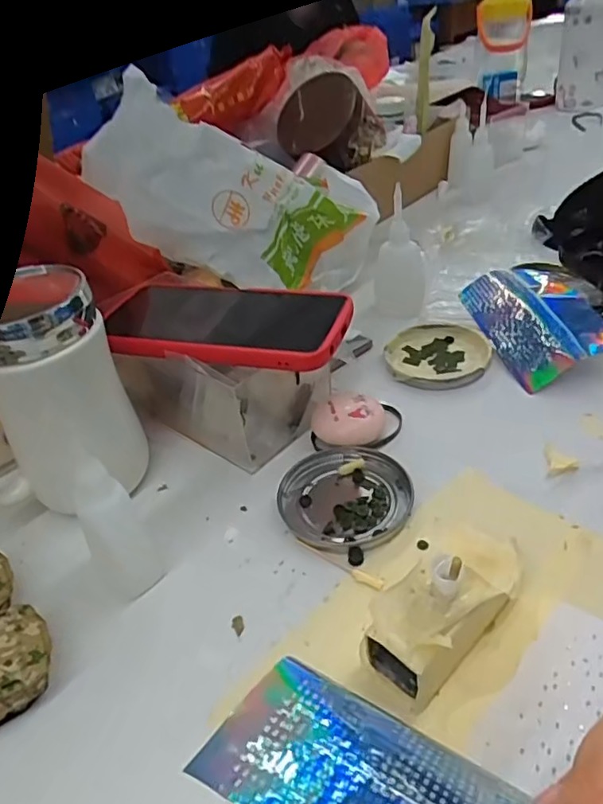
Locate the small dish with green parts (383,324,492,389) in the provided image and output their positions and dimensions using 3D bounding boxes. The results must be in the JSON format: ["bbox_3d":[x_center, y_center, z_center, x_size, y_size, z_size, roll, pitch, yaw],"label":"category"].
[{"bbox_3d":[0.106,-0.037,0.470,0.079,0.009,0.077,-5,37,4],"label":"small dish with green parts"}]

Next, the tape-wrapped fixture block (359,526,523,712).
[{"bbox_3d":[0.064,0.093,0.274,0.083,0.044,0.043,-32,43,-29],"label":"tape-wrapped fixture block"}]

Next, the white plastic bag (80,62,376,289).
[{"bbox_3d":[-0.046,-0.154,0.483,0.239,0.113,0.049,16,31,-22],"label":"white plastic bag"}]

